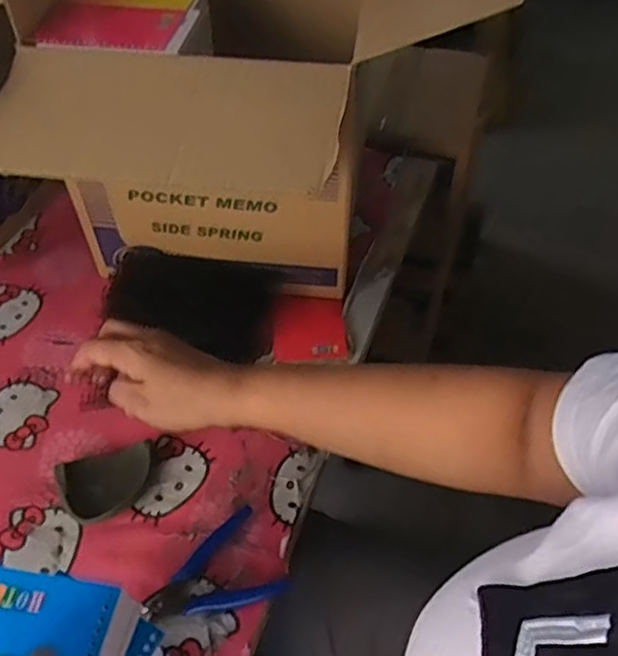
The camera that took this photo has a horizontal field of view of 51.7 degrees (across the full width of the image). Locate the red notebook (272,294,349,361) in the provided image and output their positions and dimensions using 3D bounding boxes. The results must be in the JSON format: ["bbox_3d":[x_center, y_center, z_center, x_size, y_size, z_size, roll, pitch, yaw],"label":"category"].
[{"bbox_3d":[0.001,-0.002,0.731,0.082,0.012,0.093,-2,49,-2],"label":"red notebook"}]

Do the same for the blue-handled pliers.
[{"bbox_3d":[-0.088,0.215,0.554,0.115,0.006,0.082,-21,52,-17],"label":"blue-handled pliers"}]

